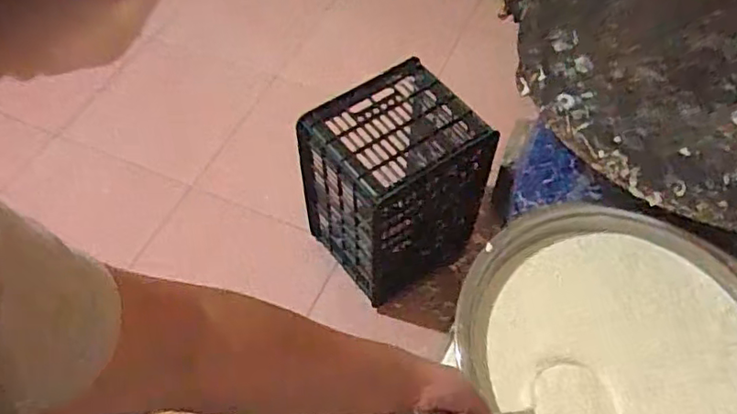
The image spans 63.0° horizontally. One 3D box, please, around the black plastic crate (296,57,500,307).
[{"bbox_3d":[0.067,-0.054,1.433,0.329,0.429,0.321,-31,61,-19],"label":"black plastic crate"}]

